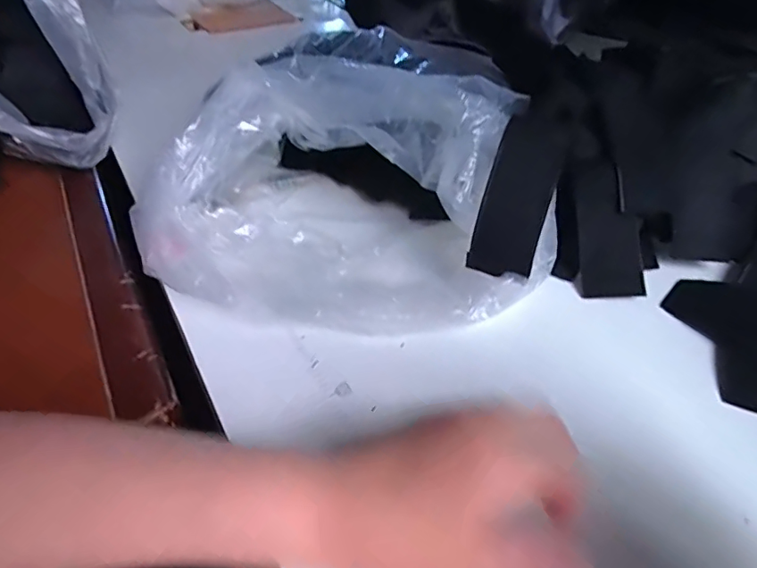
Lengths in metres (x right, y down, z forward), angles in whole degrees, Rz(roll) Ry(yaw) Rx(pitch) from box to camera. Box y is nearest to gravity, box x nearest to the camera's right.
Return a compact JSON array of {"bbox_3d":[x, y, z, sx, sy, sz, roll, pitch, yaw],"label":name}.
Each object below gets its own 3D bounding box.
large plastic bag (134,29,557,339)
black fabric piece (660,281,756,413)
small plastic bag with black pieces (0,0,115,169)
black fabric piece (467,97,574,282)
[{"bbox_3d":[-0.024,-0.078,0.449,0.338,0.128,0.216,11,44,10],"label":"large plastic bag"},{"bbox_3d":[0.279,0.043,0.411,0.101,0.006,0.120,16,52,34],"label":"black fabric piece"},{"bbox_3d":[-0.368,-0.223,0.531,0.142,0.181,0.134,34,52,31],"label":"small plastic bag with black pieces"},{"bbox_3d":[0.110,-0.071,0.403,0.051,0.131,0.013,19,6,17],"label":"black fabric piece"}]

